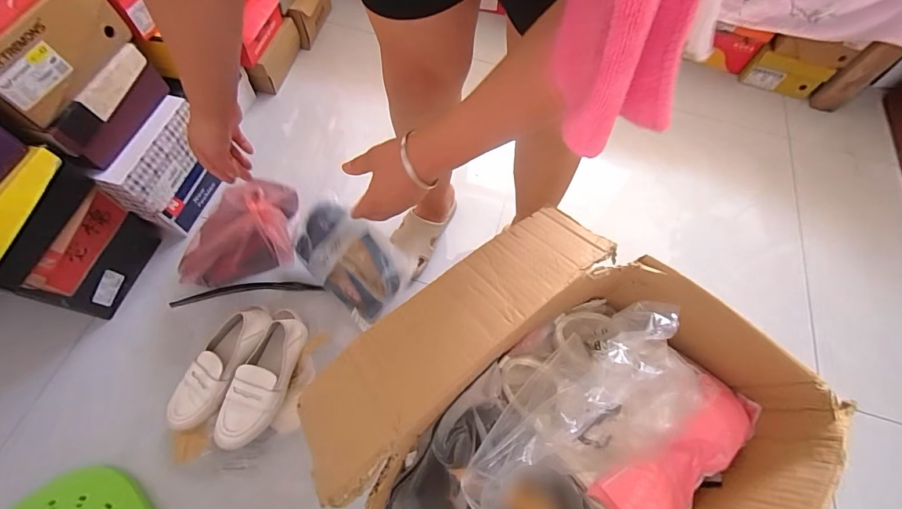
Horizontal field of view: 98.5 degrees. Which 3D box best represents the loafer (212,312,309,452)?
[{"bbox_3d":[-0.371,0.241,0.781,0.100,0.075,0.273,14,64,4],"label":"loafer"}]

